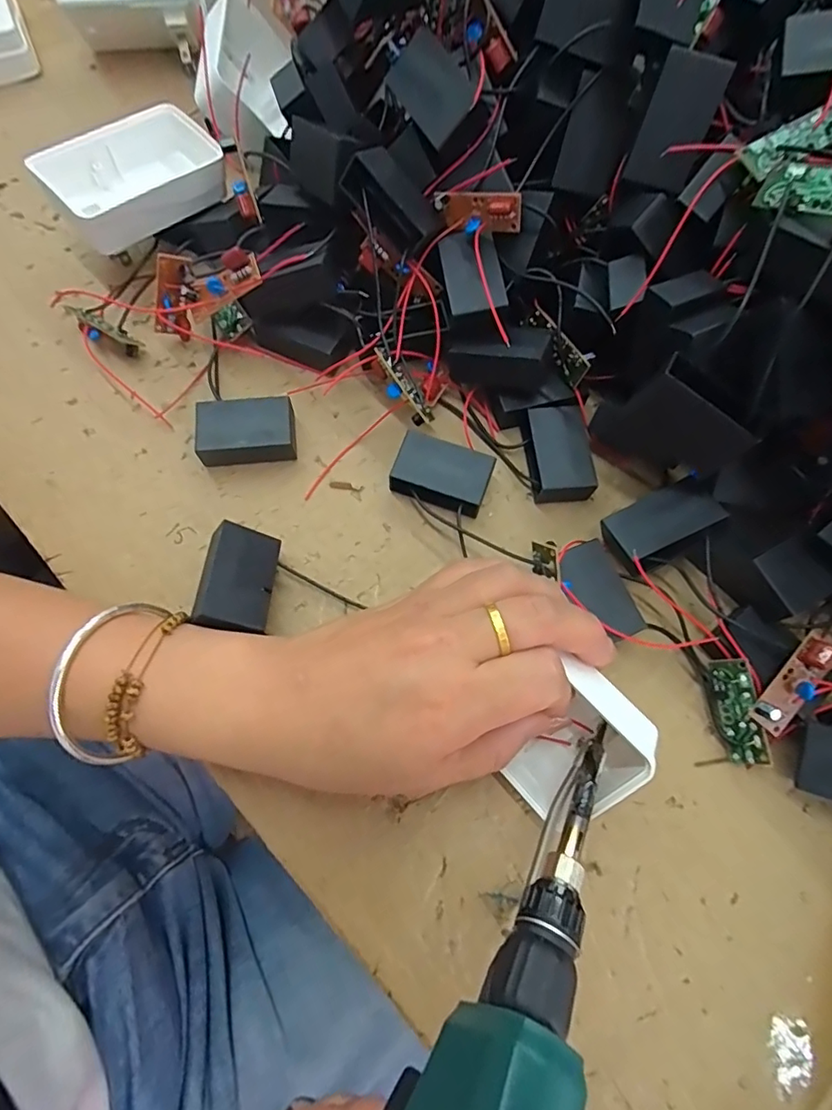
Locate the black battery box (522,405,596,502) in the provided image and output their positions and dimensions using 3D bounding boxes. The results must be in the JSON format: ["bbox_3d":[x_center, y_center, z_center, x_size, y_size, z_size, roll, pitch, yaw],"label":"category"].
[{"bbox_3d":[0.073,-0.050,0.272,0.034,0.018,0.054,-5,71,-4],"label":"black battery box"}]

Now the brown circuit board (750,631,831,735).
[{"bbox_3d":[0.160,0.054,0.217,0.015,0.012,0.044,37,92,10],"label":"brown circuit board"}]

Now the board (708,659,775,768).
[{"bbox_3d":[0.141,0.069,0.230,0.004,0.019,0.045,1,76,-47],"label":"board"}]

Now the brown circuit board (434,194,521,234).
[{"bbox_3d":[0.031,-0.168,0.258,0.040,0.018,0.013,19,70,18],"label":"brown circuit board"}]

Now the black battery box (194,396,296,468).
[{"bbox_3d":[-0.087,-0.063,0.272,0.048,0.018,0.030,-6,71,-4],"label":"black battery box"}]

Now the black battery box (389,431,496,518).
[{"bbox_3d":[0.013,-0.040,0.267,0.046,0.019,0.030,20,71,5],"label":"black battery box"}]

